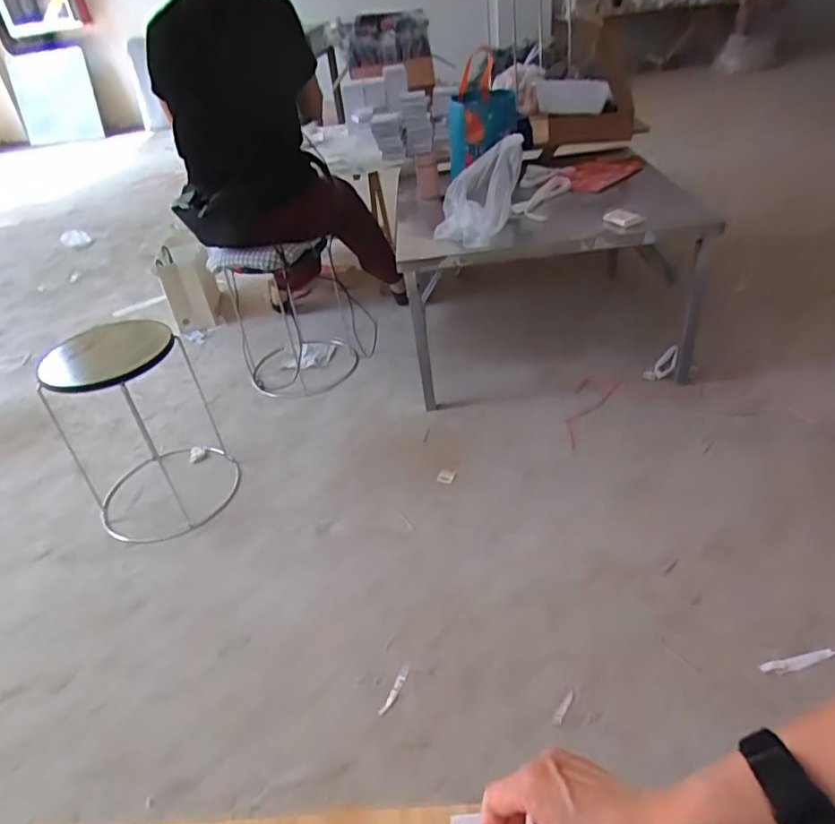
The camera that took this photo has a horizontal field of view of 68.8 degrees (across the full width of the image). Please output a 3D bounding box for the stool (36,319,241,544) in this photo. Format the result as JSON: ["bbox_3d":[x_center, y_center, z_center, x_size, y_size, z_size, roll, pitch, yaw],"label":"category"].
[{"bbox_3d":[-0.652,0.026,1.444,0.345,0.370,0.378,-23,39,-22],"label":"stool"}]

